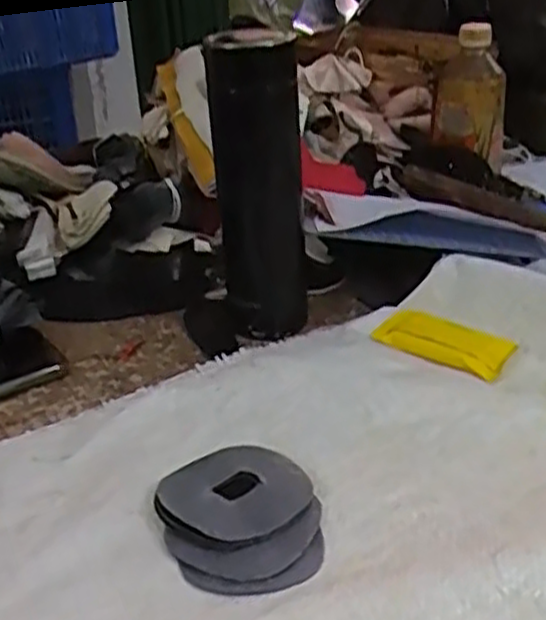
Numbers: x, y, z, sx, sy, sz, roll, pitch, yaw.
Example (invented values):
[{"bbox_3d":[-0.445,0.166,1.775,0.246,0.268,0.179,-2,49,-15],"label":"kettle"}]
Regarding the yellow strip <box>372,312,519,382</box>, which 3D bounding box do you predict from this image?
[{"bbox_3d":[0.126,0.023,0.584,0.097,0.009,0.047,16,33,32],"label":"yellow strip"}]

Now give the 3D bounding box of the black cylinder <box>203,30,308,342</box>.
[{"bbox_3d":[-0.011,-0.096,0.606,0.066,0.216,0.059,-1,28,3],"label":"black cylinder"}]

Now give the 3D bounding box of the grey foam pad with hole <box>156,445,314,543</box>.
[{"bbox_3d":[-0.021,0.101,0.445,0.080,0.011,0.076,-26,35,-36],"label":"grey foam pad with hole"}]

